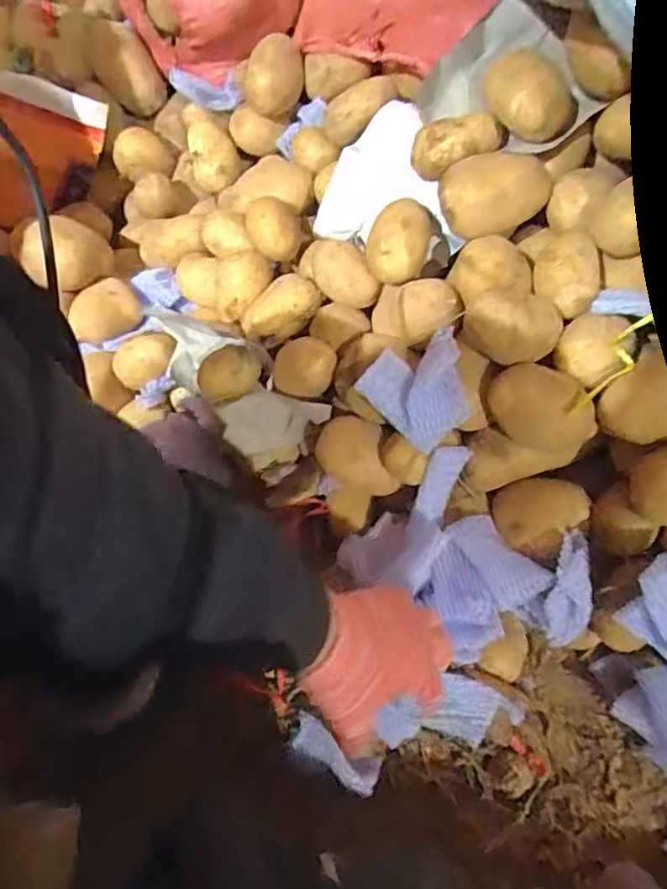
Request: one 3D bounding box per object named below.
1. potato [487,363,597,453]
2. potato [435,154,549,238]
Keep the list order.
[{"bbox_3d":[0.187,-0.030,0.564,0.094,0.060,0.049,23,66,14],"label":"potato"},{"bbox_3d":[0.152,-0.236,0.593,0.100,0.054,0.050,-9,63,-2],"label":"potato"}]

